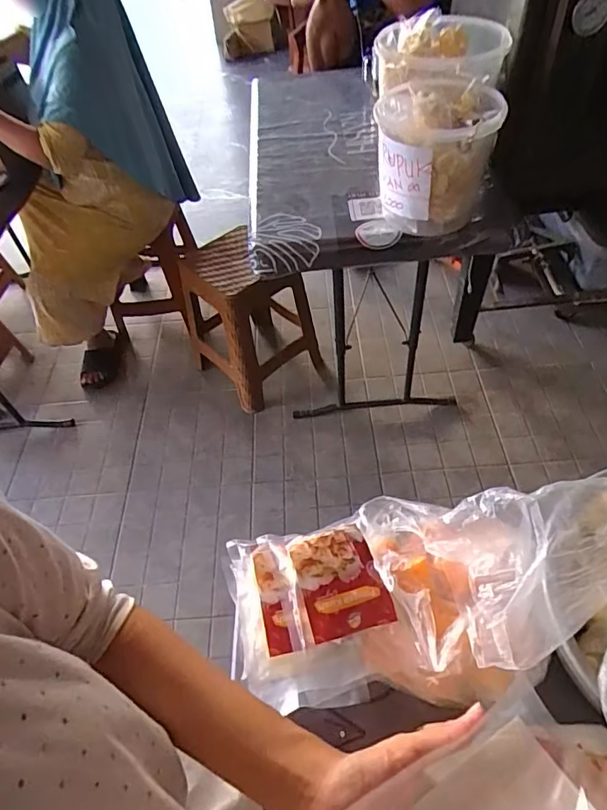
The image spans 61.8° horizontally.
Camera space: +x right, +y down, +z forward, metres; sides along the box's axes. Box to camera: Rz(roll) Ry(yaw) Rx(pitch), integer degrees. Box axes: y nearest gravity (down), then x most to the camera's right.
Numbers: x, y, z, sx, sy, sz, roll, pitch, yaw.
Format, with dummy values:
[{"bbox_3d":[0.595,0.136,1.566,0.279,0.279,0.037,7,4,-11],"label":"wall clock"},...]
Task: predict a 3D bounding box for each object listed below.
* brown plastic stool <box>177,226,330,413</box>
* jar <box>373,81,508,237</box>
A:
[{"bbox_3d":[-0.183,-0.290,1.660,0.321,0.478,0.381,-30,55,-18],"label":"brown plastic stool"},{"bbox_3d":[0.269,-0.535,1.089,0.219,0.233,0.256,-2,52,3],"label":"jar"}]

